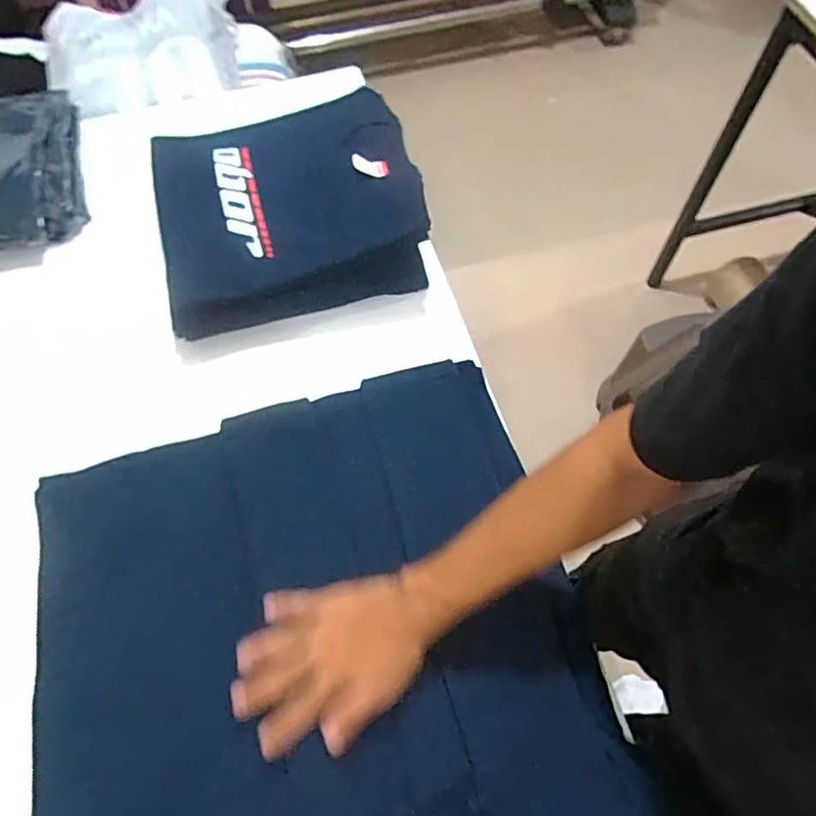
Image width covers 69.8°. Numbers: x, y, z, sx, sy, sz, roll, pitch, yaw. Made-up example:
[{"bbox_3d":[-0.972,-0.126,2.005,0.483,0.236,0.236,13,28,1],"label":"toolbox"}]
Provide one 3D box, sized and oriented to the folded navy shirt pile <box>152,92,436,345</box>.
[{"bbox_3d":[-0.156,-0.270,0.787,0.336,0.104,0.286,-13,62,-5],"label":"folded navy shirt pile"}]

